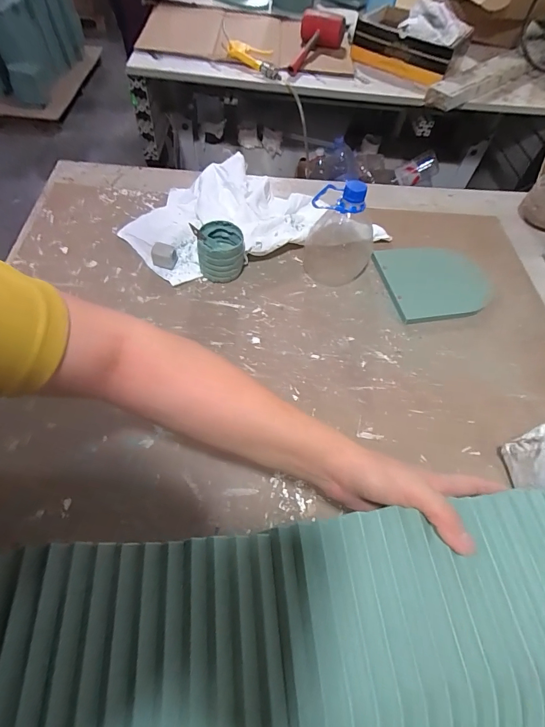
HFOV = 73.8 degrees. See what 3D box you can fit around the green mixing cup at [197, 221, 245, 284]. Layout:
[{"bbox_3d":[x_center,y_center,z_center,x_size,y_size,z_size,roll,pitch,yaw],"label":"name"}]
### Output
[{"bbox_3d":[-0.075,-0.164,0.541,0.064,0.066,0.064,1,59,-2],"label":"green mixing cup"}]

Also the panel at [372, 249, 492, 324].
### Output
[{"bbox_3d":[0.264,-0.133,0.574,0.174,0.016,0.146,-8,59,-10],"label":"panel"}]

